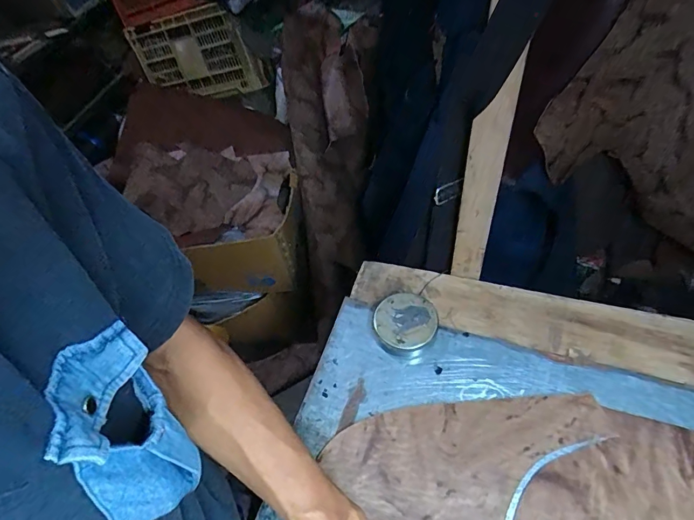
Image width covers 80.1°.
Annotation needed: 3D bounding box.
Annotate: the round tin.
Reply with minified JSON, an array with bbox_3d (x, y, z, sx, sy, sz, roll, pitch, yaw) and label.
[{"bbox_3d":[0.070,0.078,0.502,0.072,0.029,0.075,-3,50,4],"label":"round tin"}]

